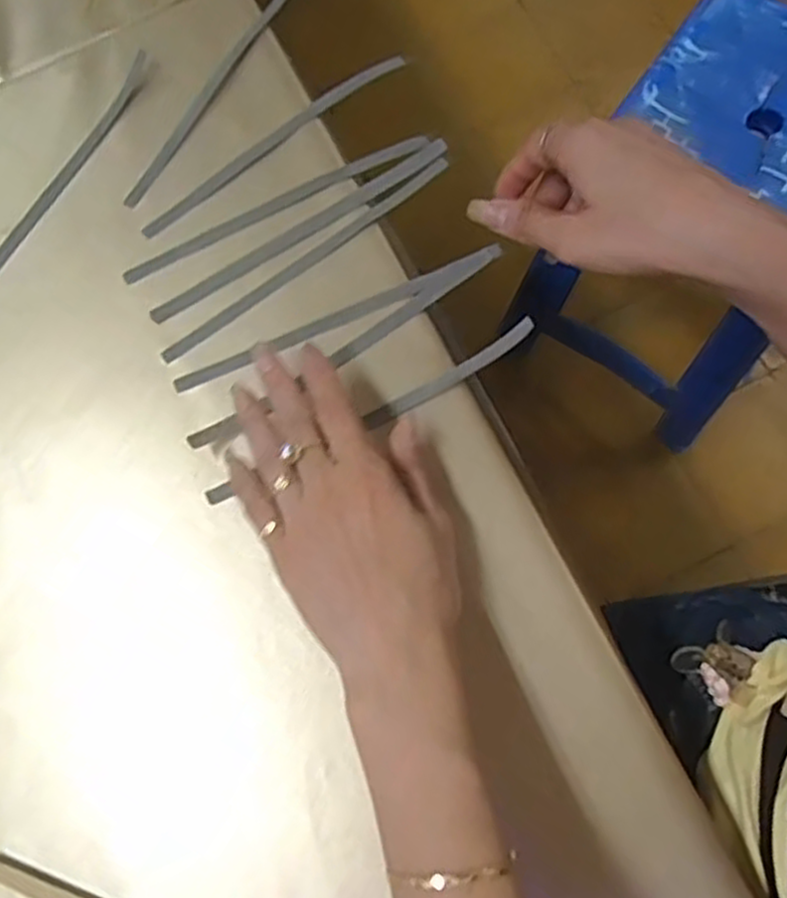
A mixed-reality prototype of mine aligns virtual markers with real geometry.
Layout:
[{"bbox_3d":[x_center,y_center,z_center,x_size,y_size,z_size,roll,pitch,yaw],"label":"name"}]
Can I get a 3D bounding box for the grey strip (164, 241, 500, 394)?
[{"bbox_3d":[-0.030,-0.070,0.405,0.187,0.008,0.010,-23,76,-2],"label":"grey strip"}]

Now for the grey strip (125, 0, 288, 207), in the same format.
[{"bbox_3d":[-0.107,-0.222,0.450,0.012,0.009,0.188,30,78,9],"label":"grey strip"}]

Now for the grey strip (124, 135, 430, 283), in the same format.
[{"bbox_3d":[-0.066,-0.140,0.430,0.188,0.005,0.011,-26,76,-6],"label":"grey strip"}]

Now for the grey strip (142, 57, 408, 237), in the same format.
[{"bbox_3d":[-0.068,-0.182,0.439,0.188,0.008,0.008,-37,77,-8],"label":"grey strip"}]

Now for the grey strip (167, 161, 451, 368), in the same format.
[{"bbox_3d":[-0.049,-0.107,0.416,0.187,0.014,0.010,-35,77,-8],"label":"grey strip"}]

